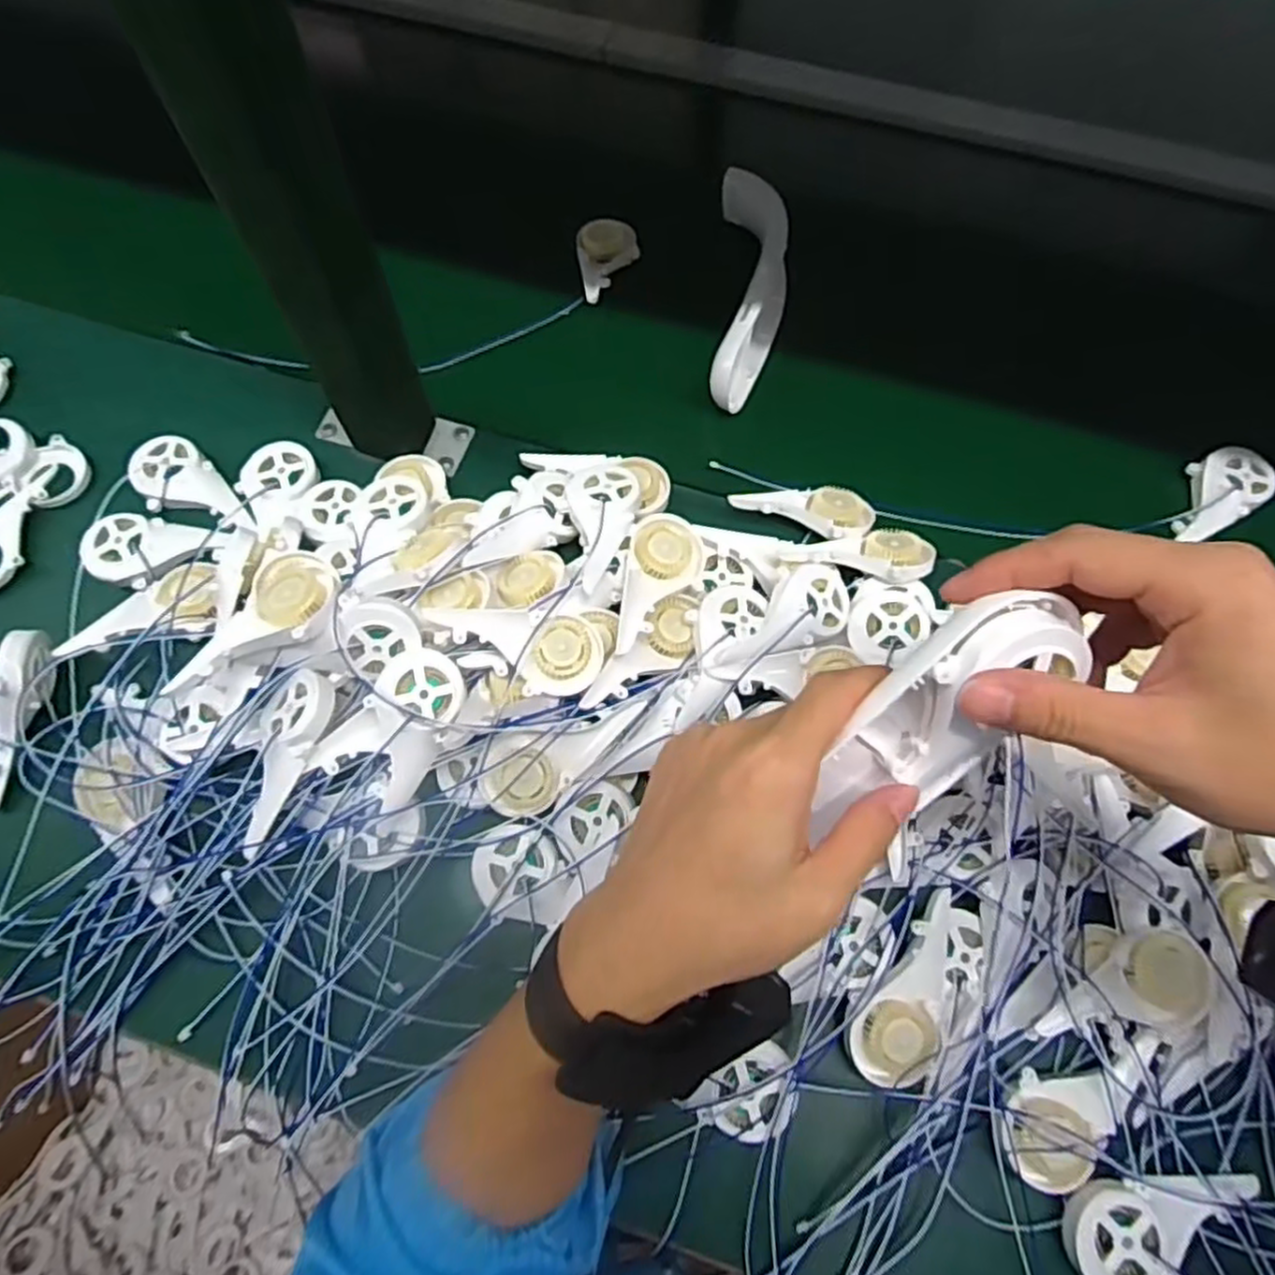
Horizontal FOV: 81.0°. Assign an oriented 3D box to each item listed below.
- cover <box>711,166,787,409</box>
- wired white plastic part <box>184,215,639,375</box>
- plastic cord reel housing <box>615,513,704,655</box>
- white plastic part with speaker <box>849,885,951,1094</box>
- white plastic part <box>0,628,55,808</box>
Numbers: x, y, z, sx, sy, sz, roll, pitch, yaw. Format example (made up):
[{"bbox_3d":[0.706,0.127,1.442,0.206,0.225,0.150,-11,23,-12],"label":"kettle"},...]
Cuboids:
[{"bbox_3d":[0.082,-0.246,0.533,0.050,0.048,0.196,5,69,1],"label":"cover"},{"bbox_3d":[-0.157,-0.233,0.542,0.342,0.024,0.087,-16,70,-7],"label":"wired white plastic part"},{"bbox_3d":[0.005,-0.032,0.418,0.040,0.023,0.090,31,71,11],"label":"plastic cord reel housing"},{"bbox_3d":[0.131,0.166,0.357,0.039,0.011,0.091,24,83,8],"label":"white plastic part with speaker"},{"bbox_3d":[-0.333,0.044,0.401,0.016,0.032,0.094,10,88,3],"label":"white plastic part"}]

